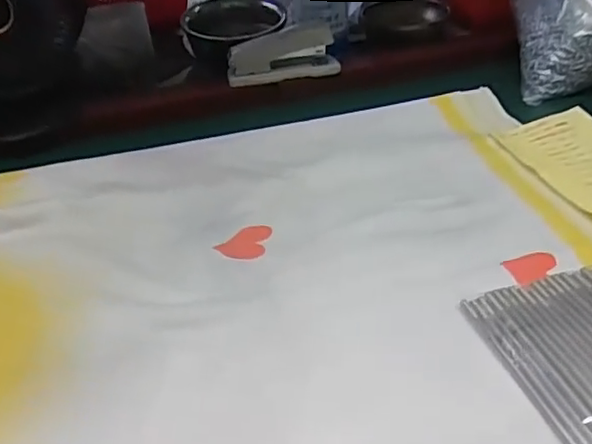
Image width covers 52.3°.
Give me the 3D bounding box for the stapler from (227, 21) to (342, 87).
[{"bbox_3d":[-0.014,-0.179,0.669,0.120,0.065,0.030,-9,37,-6],"label":"stapler"}]

